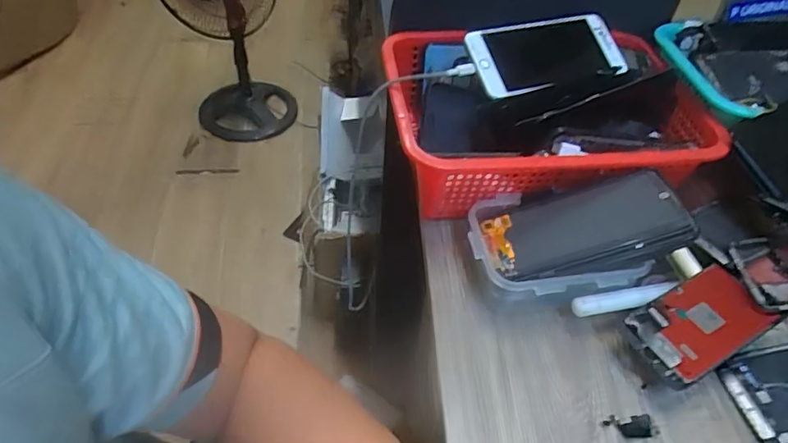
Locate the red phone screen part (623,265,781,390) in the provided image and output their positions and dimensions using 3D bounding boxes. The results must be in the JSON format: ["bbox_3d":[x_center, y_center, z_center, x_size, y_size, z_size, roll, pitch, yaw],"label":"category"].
[{"bbox_3d":[0.238,0.078,0.407,0.113,0.007,0.062,-22,54,-20],"label":"red phone screen part"}]

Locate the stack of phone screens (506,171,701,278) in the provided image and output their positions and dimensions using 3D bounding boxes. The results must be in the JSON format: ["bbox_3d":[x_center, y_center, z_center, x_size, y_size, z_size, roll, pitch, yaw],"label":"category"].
[{"bbox_3d":[0.159,0.004,0.424,0.136,0.016,0.071,-17,46,7],"label":"stack of phone screens"}]

